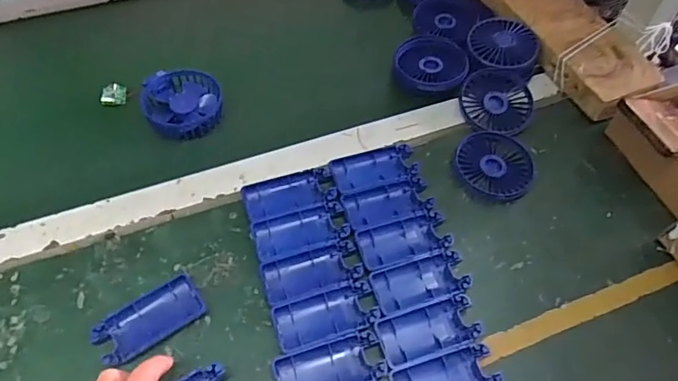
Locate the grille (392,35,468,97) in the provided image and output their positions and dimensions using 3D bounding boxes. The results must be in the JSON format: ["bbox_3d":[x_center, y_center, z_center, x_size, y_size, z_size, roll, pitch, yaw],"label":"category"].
[{"bbox_3d":[0.111,-0.155,0.646,0.084,0.018,0.089,-32,69,-12],"label":"grille"}]

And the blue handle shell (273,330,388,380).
[{"bbox_3d":[-0.008,0.154,0.455,0.091,0.011,0.044,-14,59,-13],"label":"blue handle shell"}]

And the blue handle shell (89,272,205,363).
[{"bbox_3d":[-0.168,0.116,0.469,0.094,0.017,0.046,-31,64,-21],"label":"blue handle shell"}]

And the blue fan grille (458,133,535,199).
[{"bbox_3d":[0.174,-0.029,0.586,0.083,0.016,0.078,2,57,-3],"label":"blue fan grille"}]

